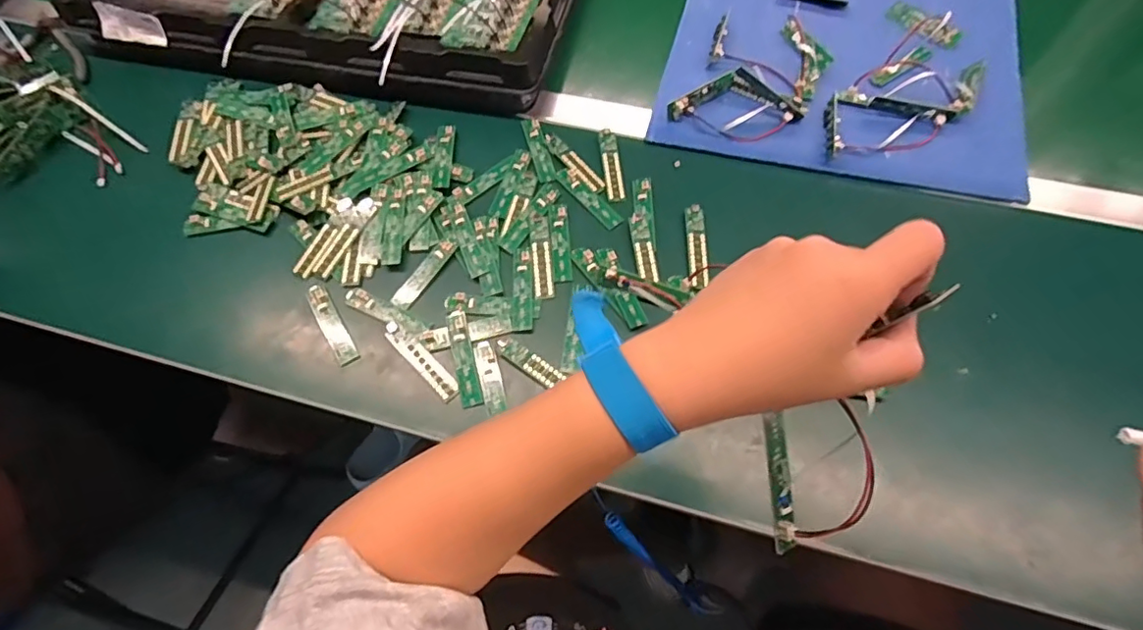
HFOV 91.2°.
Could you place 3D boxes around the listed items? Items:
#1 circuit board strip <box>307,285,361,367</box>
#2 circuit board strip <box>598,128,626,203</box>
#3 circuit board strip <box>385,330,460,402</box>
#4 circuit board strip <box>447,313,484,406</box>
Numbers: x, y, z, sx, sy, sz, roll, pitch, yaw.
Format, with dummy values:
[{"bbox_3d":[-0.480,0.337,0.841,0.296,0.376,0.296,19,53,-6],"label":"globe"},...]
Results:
[{"bbox_3d":[-0.212,0.007,0.495,0.019,0.008,0.086,-29,66,-12],"label":"circuit board strip"},{"bbox_3d":[0.040,-0.152,0.557,0.017,0.004,0.084,-7,63,-2],"label":"circuit board strip"},{"bbox_3d":[-0.125,0.040,0.475,0.018,0.004,0.083,-40,69,-17],"label":"circuit board strip"},{"bbox_3d":[-0.091,0.036,0.473,0.018,0.004,0.086,-14,64,-5],"label":"circuit board strip"}]

